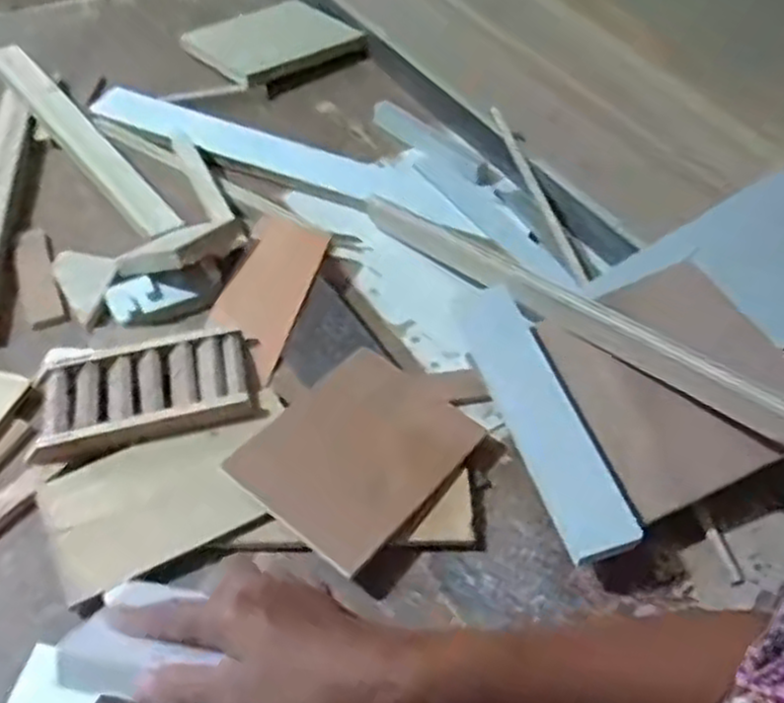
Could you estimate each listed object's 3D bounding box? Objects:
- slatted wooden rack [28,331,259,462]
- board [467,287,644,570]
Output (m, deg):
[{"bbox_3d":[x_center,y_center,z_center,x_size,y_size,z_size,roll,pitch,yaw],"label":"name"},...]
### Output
[{"bbox_3d":[-0.197,0.035,0.615,0.165,0.026,0.091,-12,50,-11],"label":"slatted wooden rack"},{"bbox_3d":[0.112,0.044,0.602,0.051,0.010,0.258,-30,47,11],"label":"board"}]

